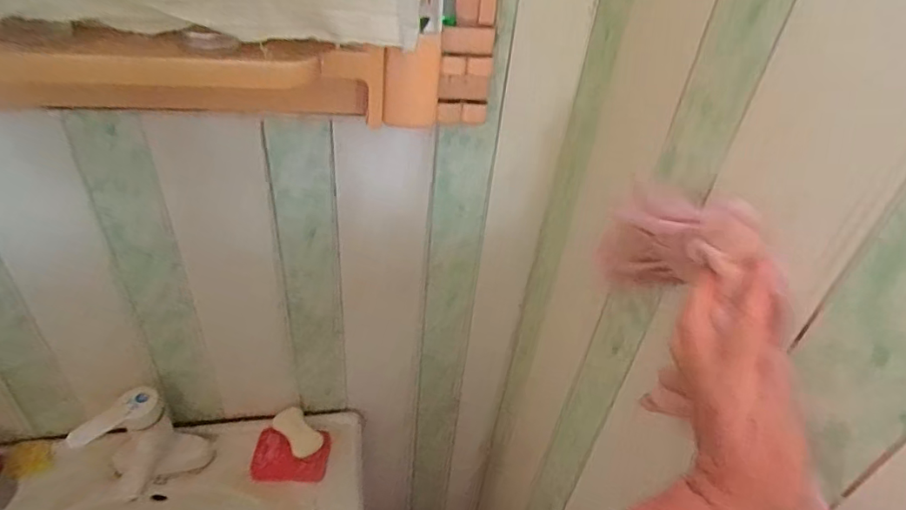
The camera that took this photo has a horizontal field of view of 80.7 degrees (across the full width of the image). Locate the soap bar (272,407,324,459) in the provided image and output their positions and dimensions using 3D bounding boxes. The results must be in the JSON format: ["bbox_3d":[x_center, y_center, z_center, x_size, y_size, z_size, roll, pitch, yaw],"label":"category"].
[{"bbox_3d":[-0.248,0.280,0.846,0.090,0.029,0.049,30,43,29],"label":"soap bar"}]

